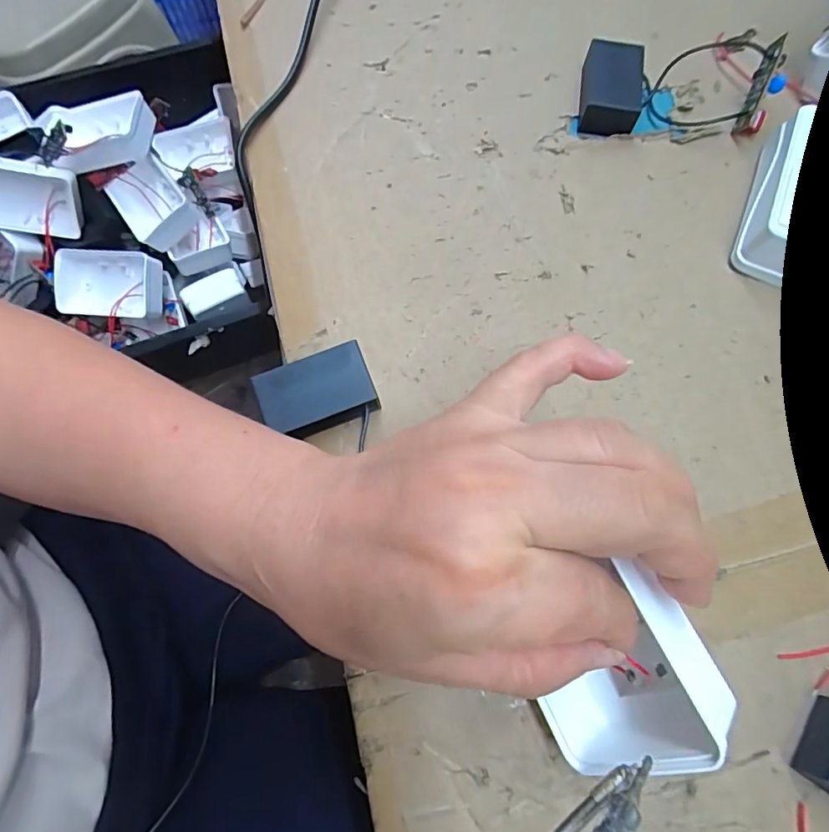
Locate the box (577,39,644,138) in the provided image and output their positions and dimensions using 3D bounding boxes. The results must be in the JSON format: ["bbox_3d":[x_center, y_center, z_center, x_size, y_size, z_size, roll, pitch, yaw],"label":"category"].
[{"bbox_3d":[0.106,-0.176,0.271,0.030,0.018,0.048,10,72,4],"label":"box"}]

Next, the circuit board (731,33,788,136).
[{"bbox_3d":[0.181,-0.170,0.258,0.014,0.013,0.043,17,108,7],"label":"circuit board"}]

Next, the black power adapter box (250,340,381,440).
[{"bbox_3d":[-0.041,-0.007,0.215,0.046,0.019,0.031,-22,73,-6],"label":"black power adapter box"}]

